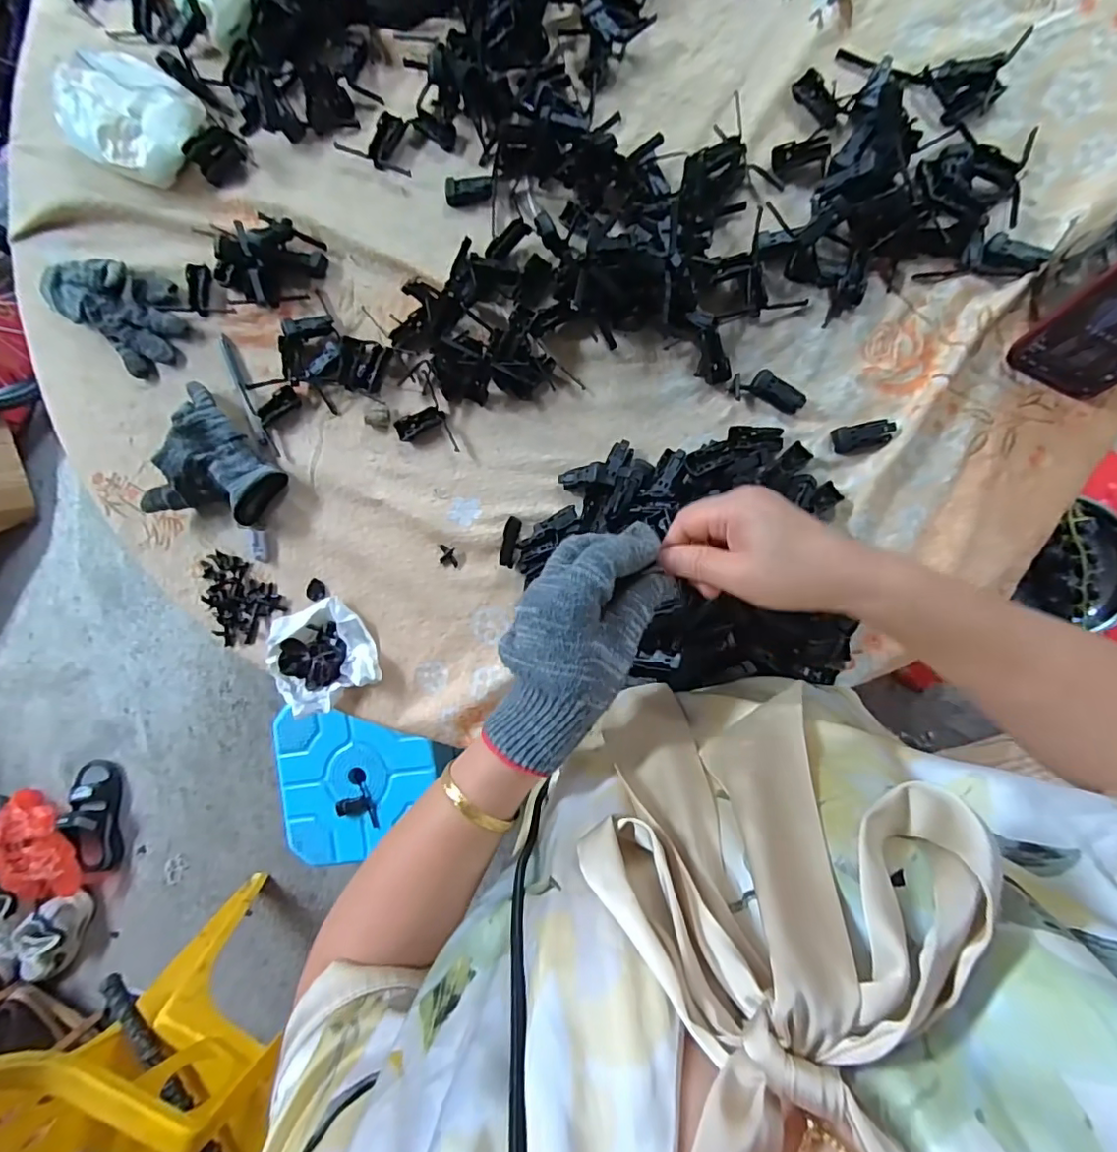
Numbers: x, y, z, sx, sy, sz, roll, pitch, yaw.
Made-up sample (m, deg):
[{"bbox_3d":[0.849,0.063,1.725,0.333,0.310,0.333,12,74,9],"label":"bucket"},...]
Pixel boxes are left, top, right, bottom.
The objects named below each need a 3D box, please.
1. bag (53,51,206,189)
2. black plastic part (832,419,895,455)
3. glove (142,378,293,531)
[{"bbox_3d":[-0.435,-0.464,0.549,0.149,0.049,0.112,38,94,7],"label":"bag"},{"bbox_3d":[0.260,-0.118,0.470,0.048,0.011,0.023,-8,88,8],"label":"black plastic part"},{"bbox_3d":[-0.336,-0.105,0.538,0.126,0.041,0.129,28,93,7],"label":"glove"}]

